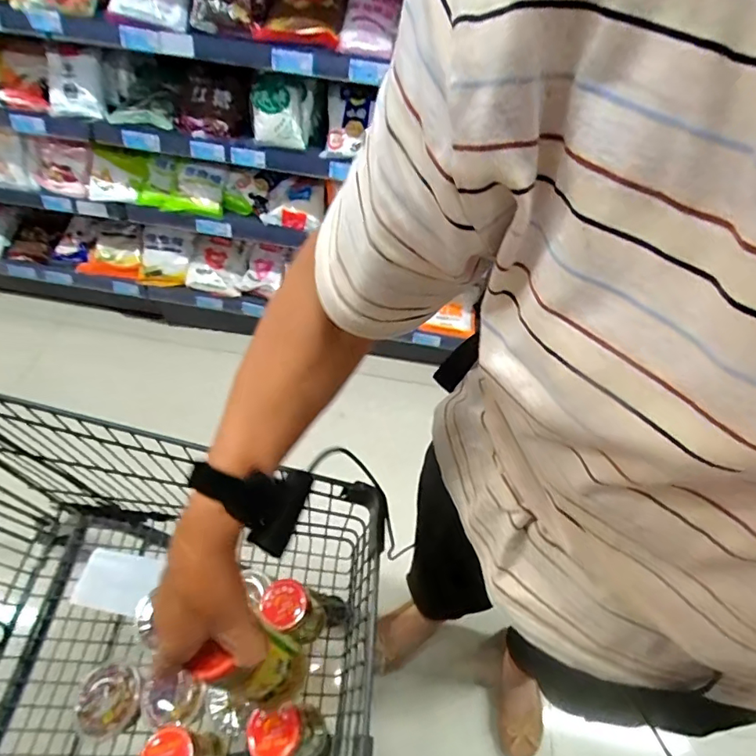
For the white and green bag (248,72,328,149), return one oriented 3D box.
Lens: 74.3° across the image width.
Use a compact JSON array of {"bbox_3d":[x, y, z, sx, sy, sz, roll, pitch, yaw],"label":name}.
[{"bbox_3d":[-0.198,-0.598,1.118,0.144,0.147,0.100,7,54,1],"label":"white and green bag"}]

